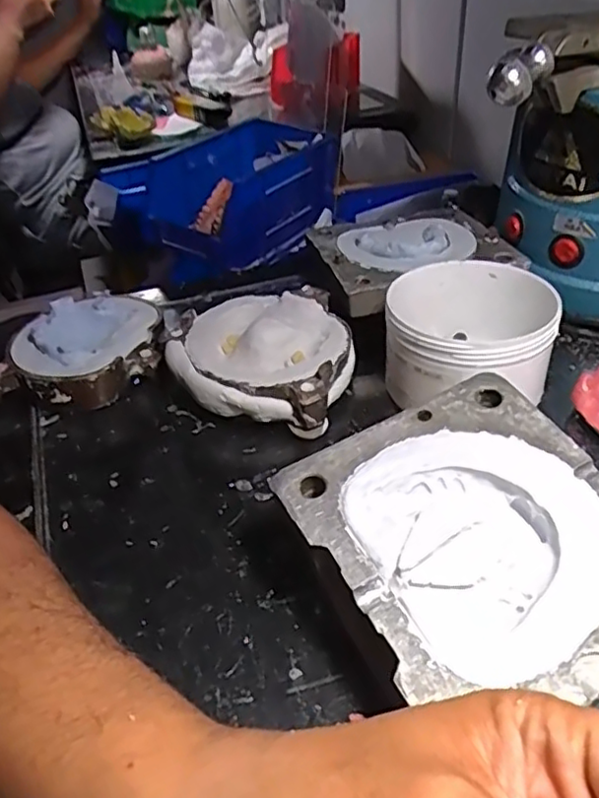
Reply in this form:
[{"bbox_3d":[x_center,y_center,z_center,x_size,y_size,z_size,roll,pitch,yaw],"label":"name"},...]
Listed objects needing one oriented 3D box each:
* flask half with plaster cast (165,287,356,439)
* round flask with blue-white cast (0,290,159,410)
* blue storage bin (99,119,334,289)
[{"bbox_3d":[-0.024,-0.026,0.389,0.112,0.038,0.101,7,39,14],"label":"flask half with plaster cast"},{"bbox_3d":[-0.136,-0.031,0.409,0.085,0.038,0.092,-3,38,2],"label":"round flask with blue-white cast"},{"bbox_3d":[-0.045,-0.187,0.585,0.093,0.085,0.182,25,47,33],"label":"blue storage bin"}]

